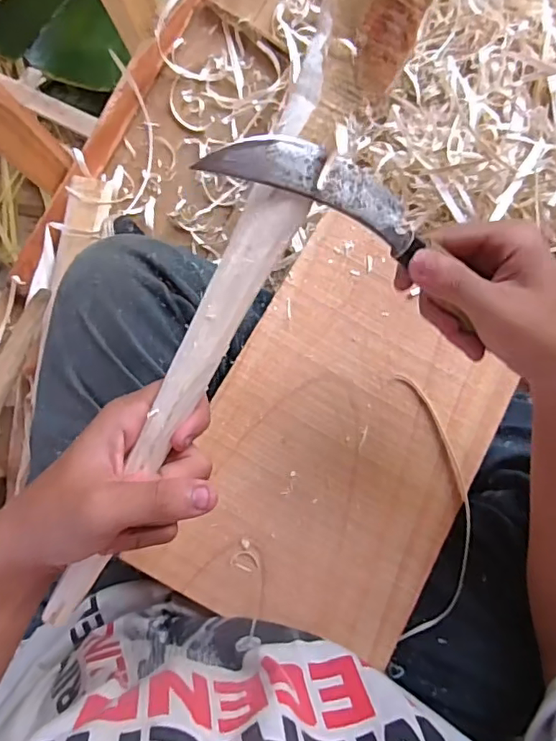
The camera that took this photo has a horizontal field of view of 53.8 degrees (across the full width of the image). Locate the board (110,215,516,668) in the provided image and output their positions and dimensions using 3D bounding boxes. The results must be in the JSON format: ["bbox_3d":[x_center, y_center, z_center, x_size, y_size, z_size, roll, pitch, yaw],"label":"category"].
[{"bbox_3d":[0.052,0.051,0.416,0.199,0.006,0.299,29,79,0],"label":"board"}]

